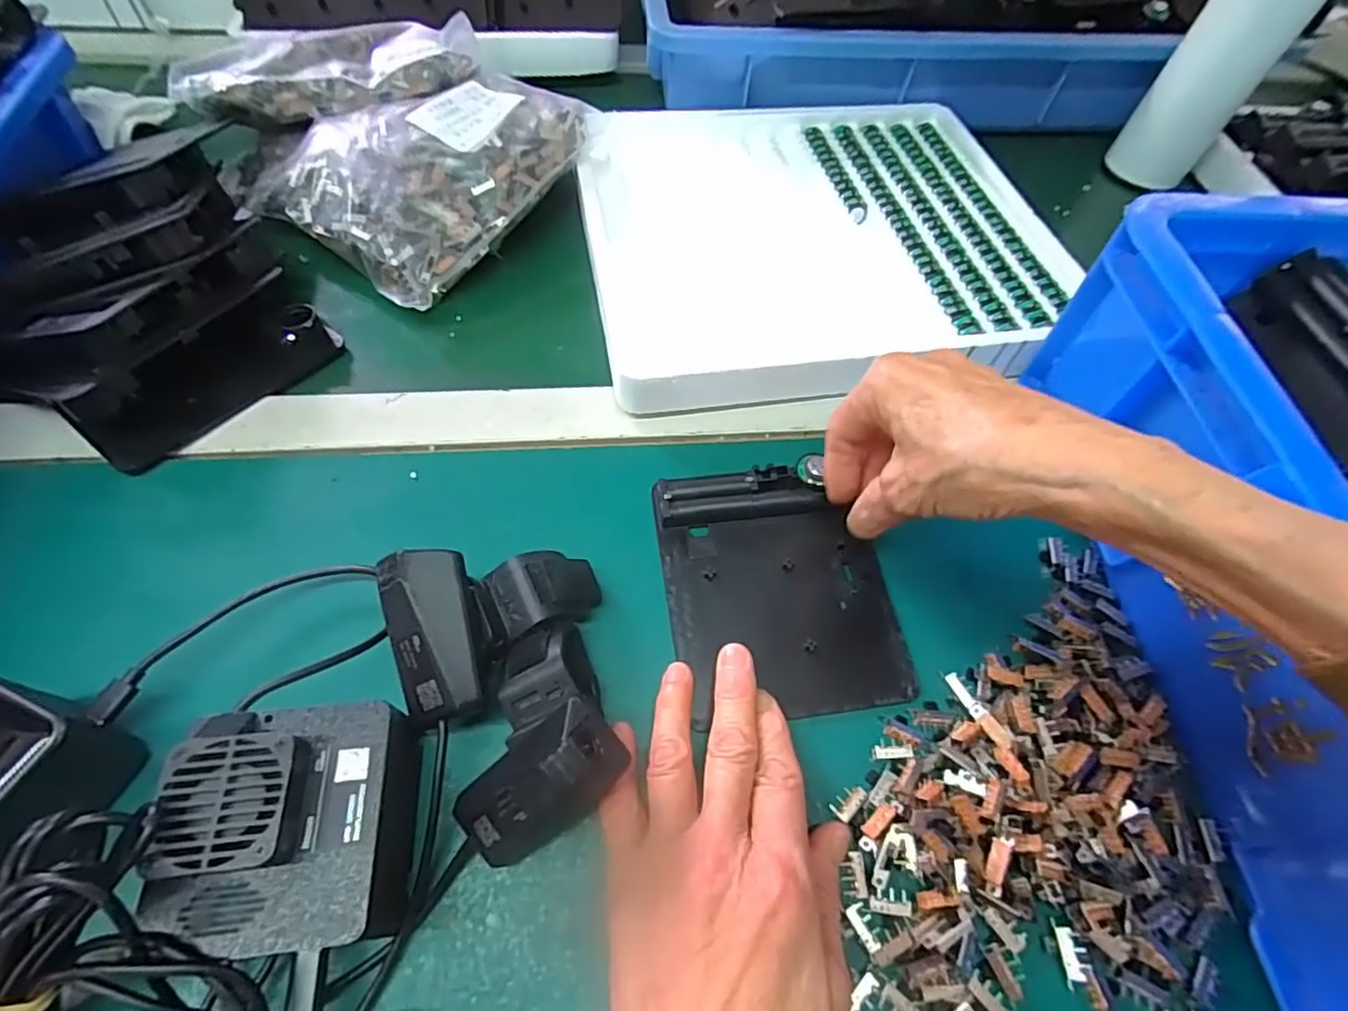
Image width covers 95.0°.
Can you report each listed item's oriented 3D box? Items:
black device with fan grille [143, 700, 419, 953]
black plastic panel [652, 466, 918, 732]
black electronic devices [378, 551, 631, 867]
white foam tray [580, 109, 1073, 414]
[{"bbox_3d":[-0.134,0.113,0.222,0.077,0.058,0.075,-2,58,-5],"label":"black device with fan grille"},{"bbox_3d":[0.052,0.039,0.307,0.109,0.013,0.124,-6,61,-6],"label":"black plastic panel"},{"bbox_3d":[-0.066,0.069,0.247,0.080,0.056,0.114,-14,62,-10],"label":"black electronic devices"},{"bbox_3d":[0.101,-0.201,0.429,0.316,0.021,0.299,-7,59,-8],"label":"white foam tray"}]

